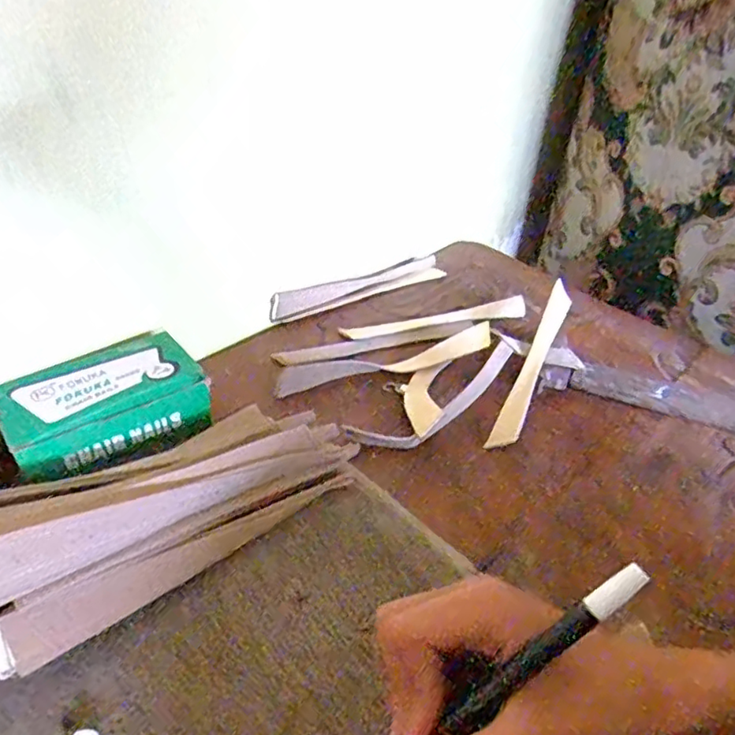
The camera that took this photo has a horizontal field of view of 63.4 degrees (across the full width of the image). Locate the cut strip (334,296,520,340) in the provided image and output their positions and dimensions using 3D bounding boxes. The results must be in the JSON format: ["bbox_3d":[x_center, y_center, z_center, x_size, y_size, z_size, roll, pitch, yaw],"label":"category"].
[{"bbox_3d":[0.065,-0.046,0.553,0.183,0.012,0.018,-8,42,-15],"label":"cut strip"}]

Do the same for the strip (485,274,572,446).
[{"bbox_3d":[0.138,-0.005,0.488,0.018,0.018,0.191,18,51,20],"label":"strip"}]

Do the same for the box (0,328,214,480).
[{"bbox_3d":[-0.174,0.027,0.400,0.122,0.055,0.086,-19,46,-29],"label":"box"}]

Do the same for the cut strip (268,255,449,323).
[{"bbox_3d":[-0.009,-0.083,0.586,0.197,0.018,0.038,-22,47,-28],"label":"cut strip"}]

